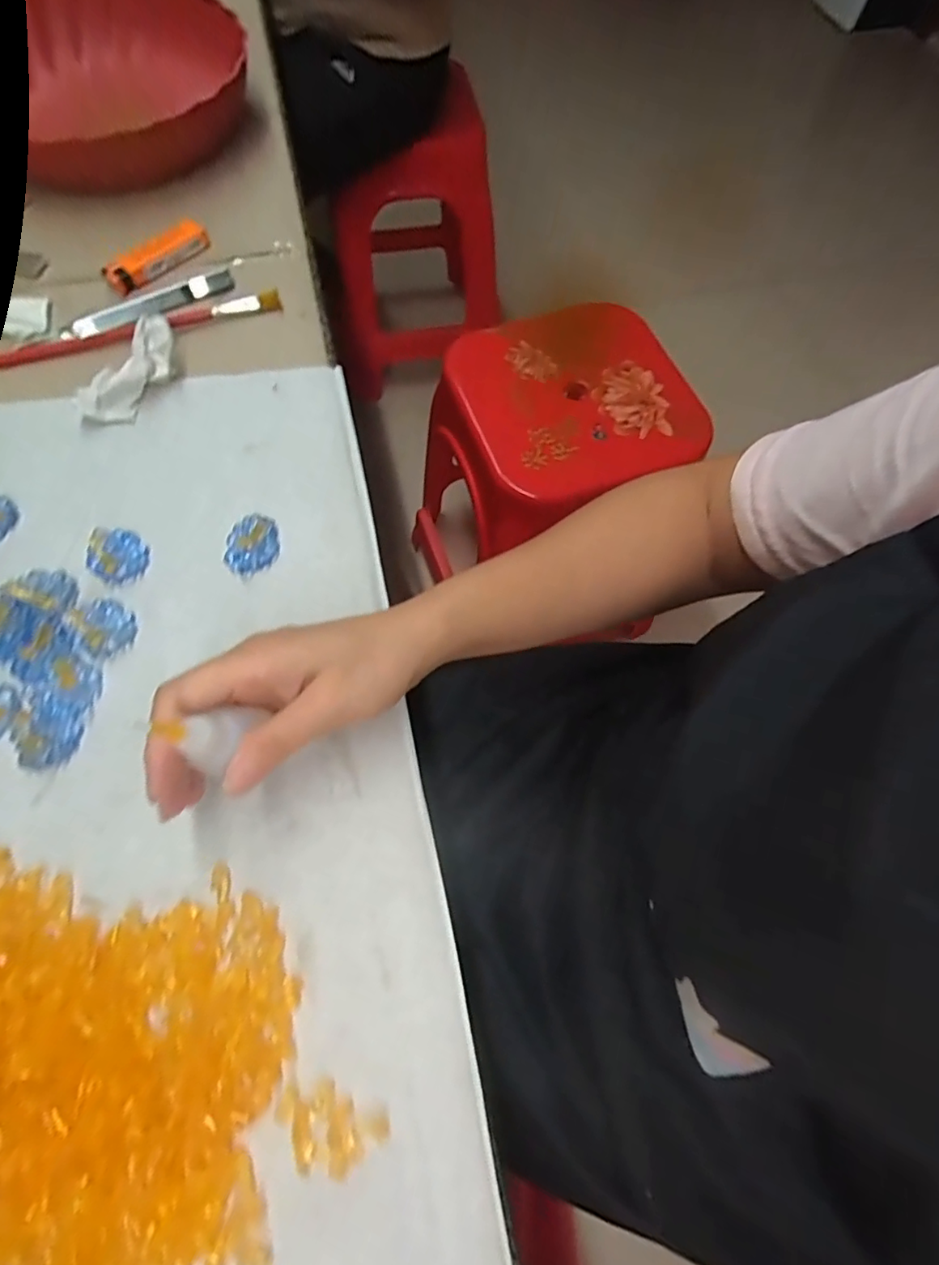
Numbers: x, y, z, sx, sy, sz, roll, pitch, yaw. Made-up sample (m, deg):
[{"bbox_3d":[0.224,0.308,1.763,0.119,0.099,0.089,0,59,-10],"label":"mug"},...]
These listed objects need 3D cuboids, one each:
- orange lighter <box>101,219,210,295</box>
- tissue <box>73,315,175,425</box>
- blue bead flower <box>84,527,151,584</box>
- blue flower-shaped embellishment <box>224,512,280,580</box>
[{"bbox_3d":[-0.231,-0.280,0.403,0.080,0.015,0.017,-42,74,-16],"label":"orange lighter"},{"bbox_3d":[-0.221,-0.169,0.355,0.035,0.021,0.079,33,84,12],"label":"tissue"},{"bbox_3d":[-0.205,-0.046,0.314,0.041,0.005,0.031,39,72,14],"label":"blue bead flower"},{"bbox_3d":[-0.128,-0.051,0.316,0.031,0.006,0.037,-13,69,-6],"label":"blue flower-shaped embellishment"}]

